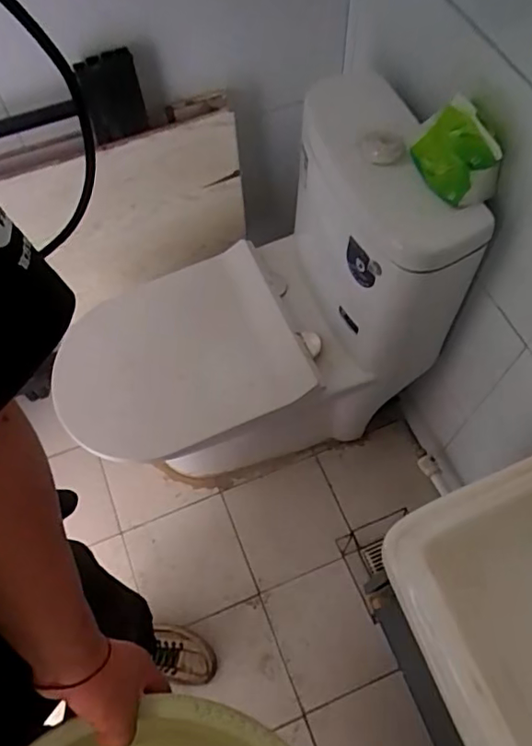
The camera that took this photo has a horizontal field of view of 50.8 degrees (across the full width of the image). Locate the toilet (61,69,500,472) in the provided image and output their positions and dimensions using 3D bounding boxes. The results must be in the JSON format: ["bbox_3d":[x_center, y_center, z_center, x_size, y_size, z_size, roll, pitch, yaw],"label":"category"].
[{"bbox_3d":[-0.025,-0.059,1.094,0.635,0.725,0.380,-19,65,-5],"label":"toilet"}]

